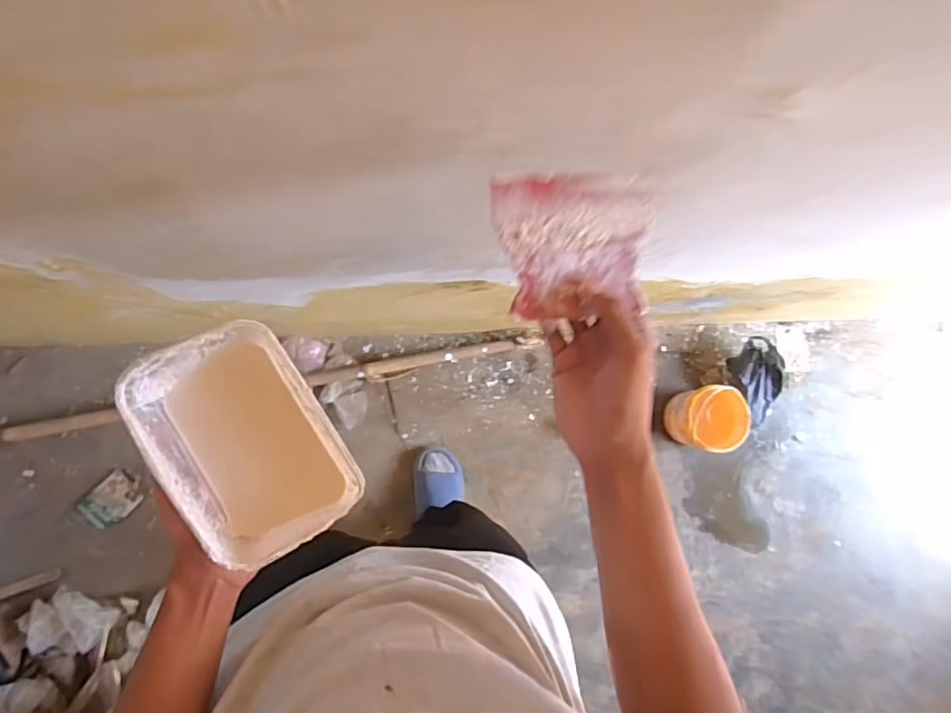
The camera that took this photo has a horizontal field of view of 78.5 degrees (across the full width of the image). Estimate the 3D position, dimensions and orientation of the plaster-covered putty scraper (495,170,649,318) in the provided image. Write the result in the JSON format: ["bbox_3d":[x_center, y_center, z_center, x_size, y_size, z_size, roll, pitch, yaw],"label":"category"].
[{"bbox_3d":[0.072,-0.082,0.423,0.118,0.011,0.099,-4,92,-12],"label":"plaster-covered putty scraper"}]

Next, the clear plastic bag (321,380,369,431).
[{"bbox_3d":[-0.322,0.121,1.453,0.104,0.023,0.118,-12,84,-6],"label":"clear plastic bag"}]

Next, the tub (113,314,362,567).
[{"bbox_3d":[-0.171,0.064,0.439,0.113,0.046,0.168,-33,91,-8],"label":"tub"}]

